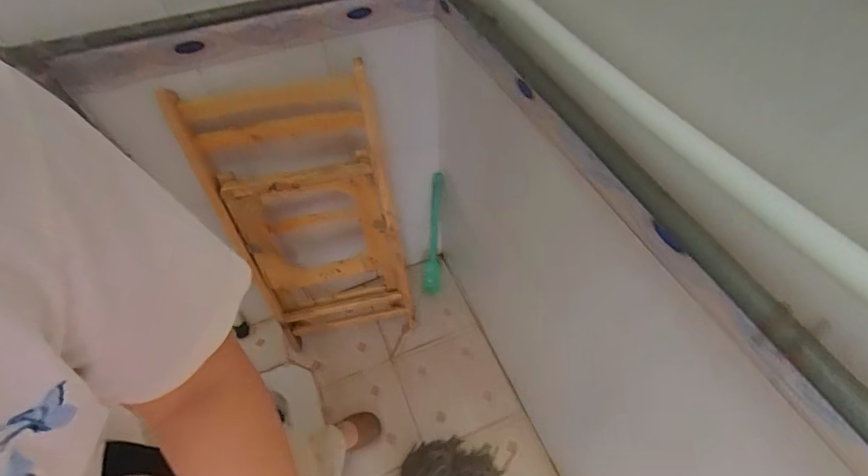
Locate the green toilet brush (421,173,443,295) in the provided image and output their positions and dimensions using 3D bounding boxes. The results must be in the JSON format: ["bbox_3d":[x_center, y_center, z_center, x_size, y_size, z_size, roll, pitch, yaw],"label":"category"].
[{"bbox_3d":[0.002,-0.016,1.451,0.064,0.434,0.091,11,28,13],"label":"green toilet brush"}]

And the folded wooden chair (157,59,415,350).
[{"bbox_3d":[-0.313,-0.004,1.133,0.425,0.759,0.136,-13,51,-8],"label":"folded wooden chair"}]

